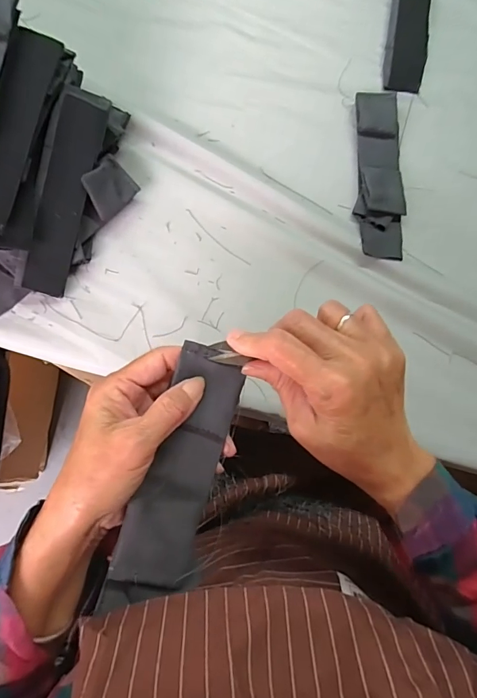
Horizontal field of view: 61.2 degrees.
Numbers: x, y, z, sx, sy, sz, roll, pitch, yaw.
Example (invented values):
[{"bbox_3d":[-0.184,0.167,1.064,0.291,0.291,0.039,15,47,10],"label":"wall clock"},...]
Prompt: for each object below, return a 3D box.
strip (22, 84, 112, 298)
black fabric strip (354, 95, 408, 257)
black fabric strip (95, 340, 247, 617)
[{"bbox_3d":[-0.165,-0.150,0.385,0.040,0.011,0.194,14,88,-28],"label":"strip"},{"bbox_3d":[0.153,-0.190,0.431,0.050,0.019,0.195,4,75,-1],"label":"black fabric strip"},{"bbox_3d":[-0.039,0.081,0.256,0.050,0.010,0.166,16,84,-13],"label":"black fabric strip"}]

